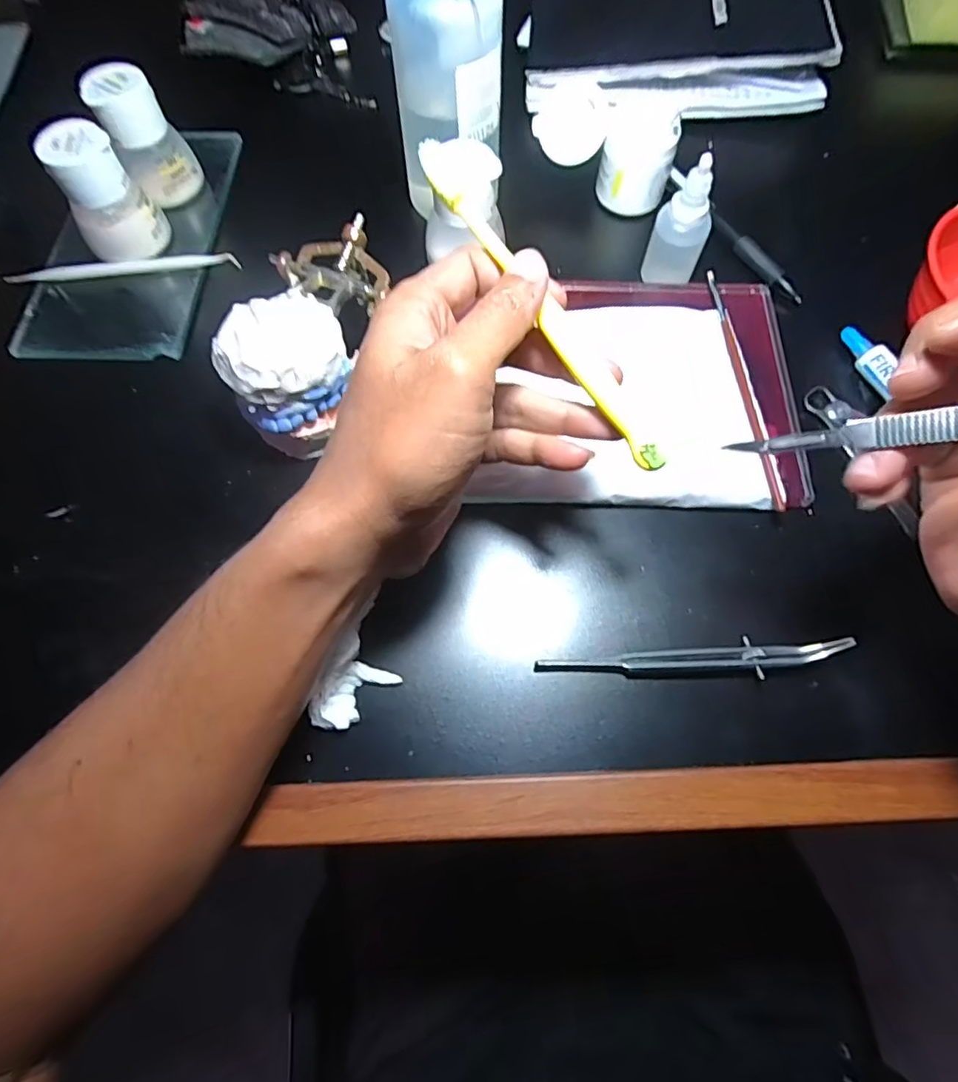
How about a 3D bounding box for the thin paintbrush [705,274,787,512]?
[{"bbox_3d":[0.148,-0.089,0.315,0.006,0.010,0.157,-4,69,-1],"label":"thin paintbrush"}]

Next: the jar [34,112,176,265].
[{"bbox_3d":[-0.228,-0.207,0.341,0.047,0.068,0.040,-39,74,-13],"label":"jar"}]

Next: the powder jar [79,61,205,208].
[{"bbox_3d":[-0.211,-0.255,0.359,0.040,0.071,0.039,0,69,0],"label":"powder jar"}]

